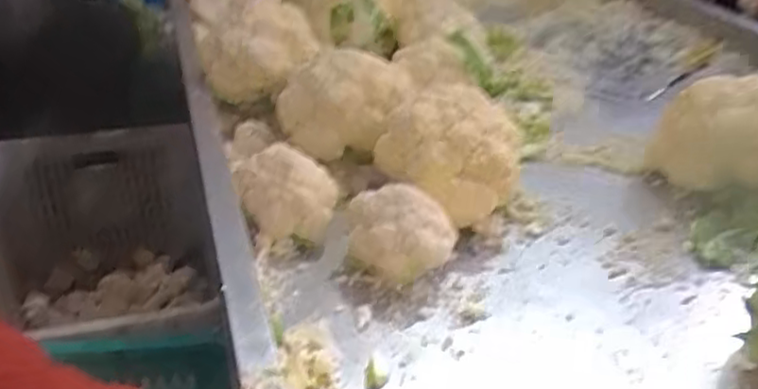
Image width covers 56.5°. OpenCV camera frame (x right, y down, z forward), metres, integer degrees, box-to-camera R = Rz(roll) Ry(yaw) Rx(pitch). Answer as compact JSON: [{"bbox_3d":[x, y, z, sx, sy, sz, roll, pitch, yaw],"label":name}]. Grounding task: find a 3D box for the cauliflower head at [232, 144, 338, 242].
[{"bbox_3d":[-0.096,0.000,0.751,0.096,0.067,0.094,4,30,-2],"label":"cauliflower head"}]

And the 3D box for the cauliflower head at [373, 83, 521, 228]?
[{"bbox_3d":[0.077,-0.045,0.815,0.165,0.129,0.129,13,31,14],"label":"cauliflower head"}]

